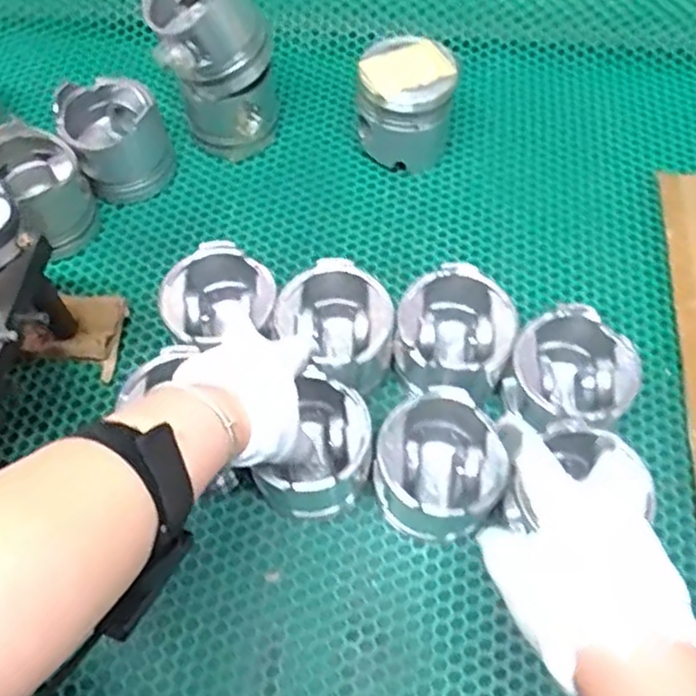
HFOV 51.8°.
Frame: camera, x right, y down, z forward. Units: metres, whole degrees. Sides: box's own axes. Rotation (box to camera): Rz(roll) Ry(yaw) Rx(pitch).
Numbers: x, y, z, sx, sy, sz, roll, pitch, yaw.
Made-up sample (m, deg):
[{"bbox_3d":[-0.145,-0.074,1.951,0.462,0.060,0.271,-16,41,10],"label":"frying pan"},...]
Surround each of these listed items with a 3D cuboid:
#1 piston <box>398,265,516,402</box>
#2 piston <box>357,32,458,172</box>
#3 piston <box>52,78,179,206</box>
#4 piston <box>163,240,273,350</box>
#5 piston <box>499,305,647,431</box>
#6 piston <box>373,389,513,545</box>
[{"bbox_3d":[0.087,-0.006,0.586,0.088,0.084,0.085,0,60,1],"label":"piston"},{"bbox_3d":[0.055,-0.234,0.703,0.096,0.107,0.080,16,62,10],"label":"piston"},{"bbox_3d":[-0.224,-0.197,0.702,0.095,0.085,0.107,-25,63,-13],"label":"piston"},{"bbox_3d":[-0.105,-0.030,0.608,0.093,0.069,0.092,0,60,1],"label":"piston"},{"bbox_3d":[0.170,0.031,0.563,0.090,0.085,0.094,0,60,1],"label":"piston"},{"bbox_3d":[0.069,0.091,0.532,0.090,0.078,0.089,0,60,1],"label":"piston"}]

